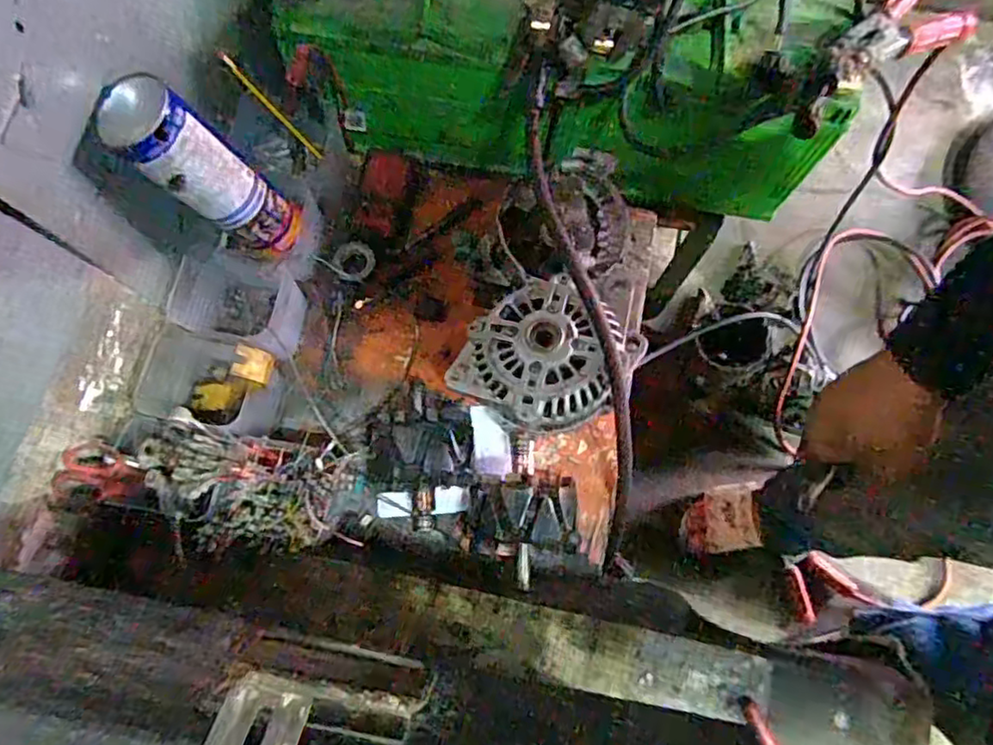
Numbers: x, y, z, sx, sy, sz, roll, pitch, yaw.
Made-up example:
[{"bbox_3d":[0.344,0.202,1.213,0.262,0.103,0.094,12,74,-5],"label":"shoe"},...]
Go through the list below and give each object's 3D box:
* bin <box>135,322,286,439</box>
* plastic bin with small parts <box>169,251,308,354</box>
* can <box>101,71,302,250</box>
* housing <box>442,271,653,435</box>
[{"bbox_3d":[-0.283,0.013,0.658,0.136,0.065,0.092,13,76,3],"label":"bin"},{"bbox_3d":[-0.262,-0.068,0.677,0.123,0.077,0.093,20,76,5],"label":"plastic bin with small parts"},{"bbox_3d":[-0.243,-0.167,0.561,0.055,0.200,0.062,9,75,24],"label":"can"},{"bbox_3d":[0.044,-0.013,0.625,0.145,0.120,0.142,27,77,7],"label":"housing"}]

